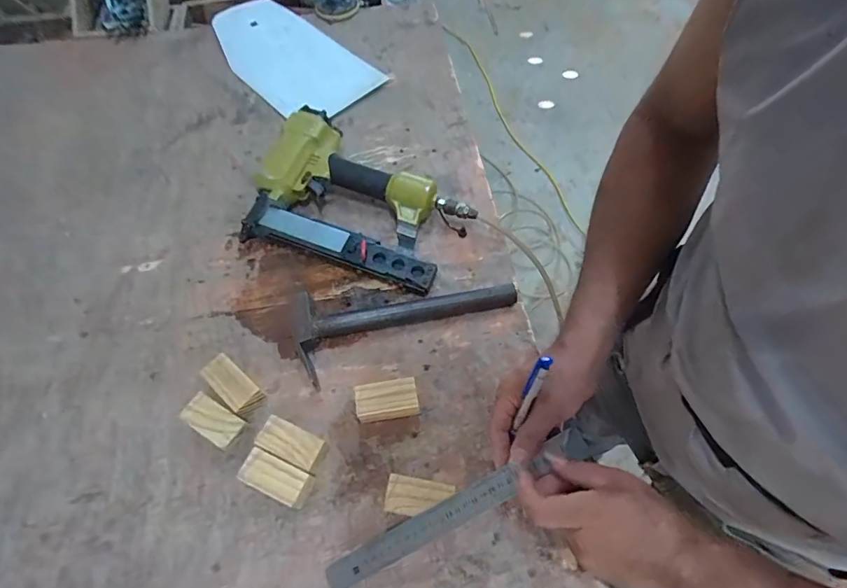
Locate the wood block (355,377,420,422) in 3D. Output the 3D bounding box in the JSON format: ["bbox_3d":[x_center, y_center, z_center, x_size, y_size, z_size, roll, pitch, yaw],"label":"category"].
[{"bbox_3d":[-0.044,0.128,0.539,0.072,0.041,0.036,-9,61,-4],"label":"wood block"}]

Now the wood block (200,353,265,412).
[{"bbox_3d":[-0.230,0.113,0.546,0.077,0.042,0.038,38,68,19],"label":"wood block"}]

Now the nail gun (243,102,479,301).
[{"bbox_3d":[-0.086,-0.145,0.668,0.307,0.075,0.228,15,62,9],"label":"nail gun"}]

